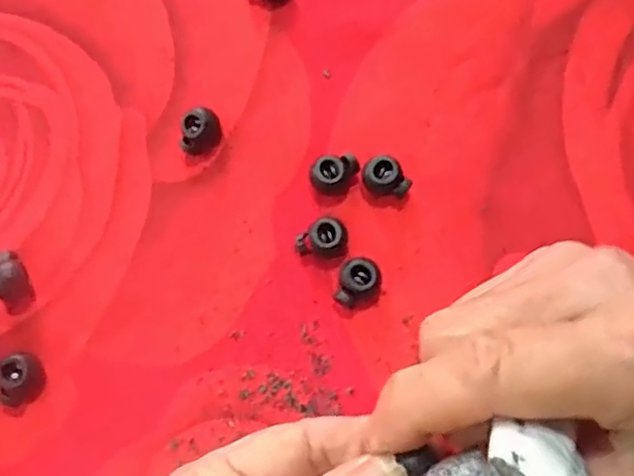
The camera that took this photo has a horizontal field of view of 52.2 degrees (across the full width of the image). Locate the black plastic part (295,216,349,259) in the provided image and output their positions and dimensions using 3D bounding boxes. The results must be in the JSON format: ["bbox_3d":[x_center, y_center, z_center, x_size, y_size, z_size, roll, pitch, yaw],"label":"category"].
[{"bbox_3d":[0.002,0.000,0.247,0.020,0.012,0.013,-4,75,0],"label":"black plastic part"}]

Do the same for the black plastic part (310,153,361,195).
[{"bbox_3d":[0.007,-0.024,0.253,0.019,0.011,0.014,-7,75,-1],"label":"black plastic part"}]

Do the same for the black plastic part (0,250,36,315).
[{"bbox_3d":[-0.119,0.016,0.250,0.012,0.012,0.023,-16,75,-3],"label":"black plastic part"}]

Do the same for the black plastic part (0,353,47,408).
[{"bbox_3d":[-0.110,0.052,0.240,0.014,0.012,0.018,-9,75,-1],"label":"black plastic part"}]

